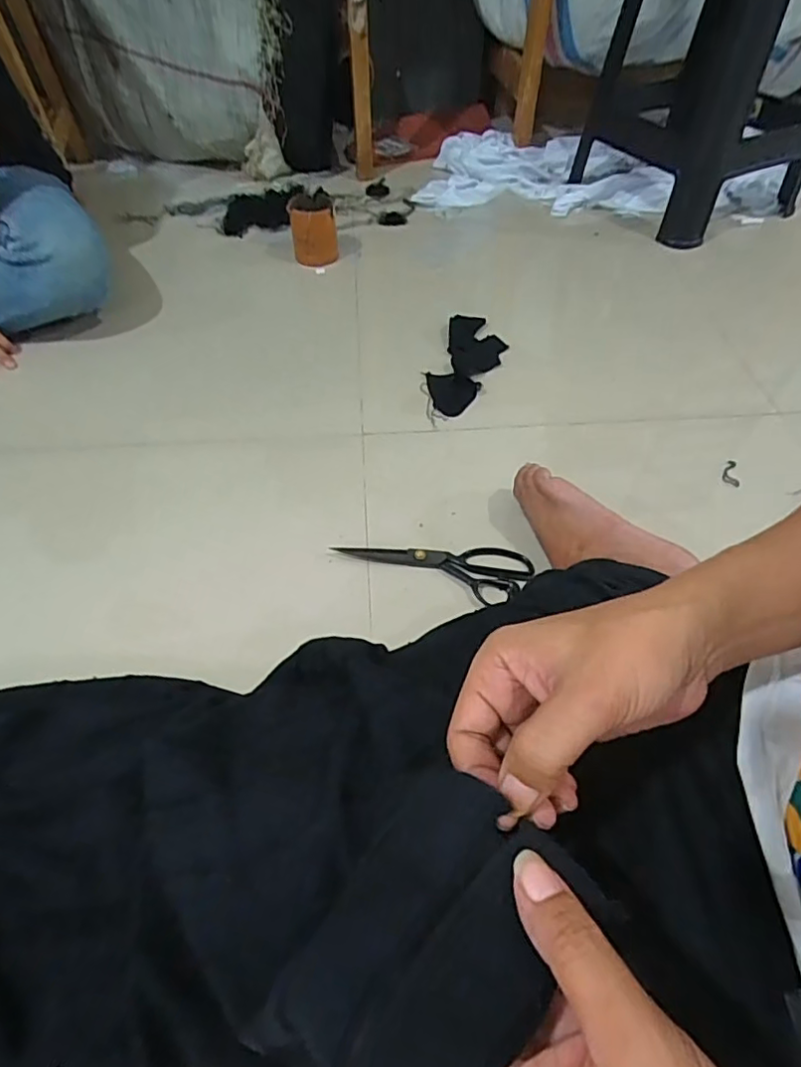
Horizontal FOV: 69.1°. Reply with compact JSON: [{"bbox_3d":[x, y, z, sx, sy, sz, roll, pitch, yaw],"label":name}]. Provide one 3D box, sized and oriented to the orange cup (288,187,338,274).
[{"bbox_3d":[-0.154,-0.536,1.032,0.079,0.098,0.079,-13,54,-11],"label":"orange cup"}]

